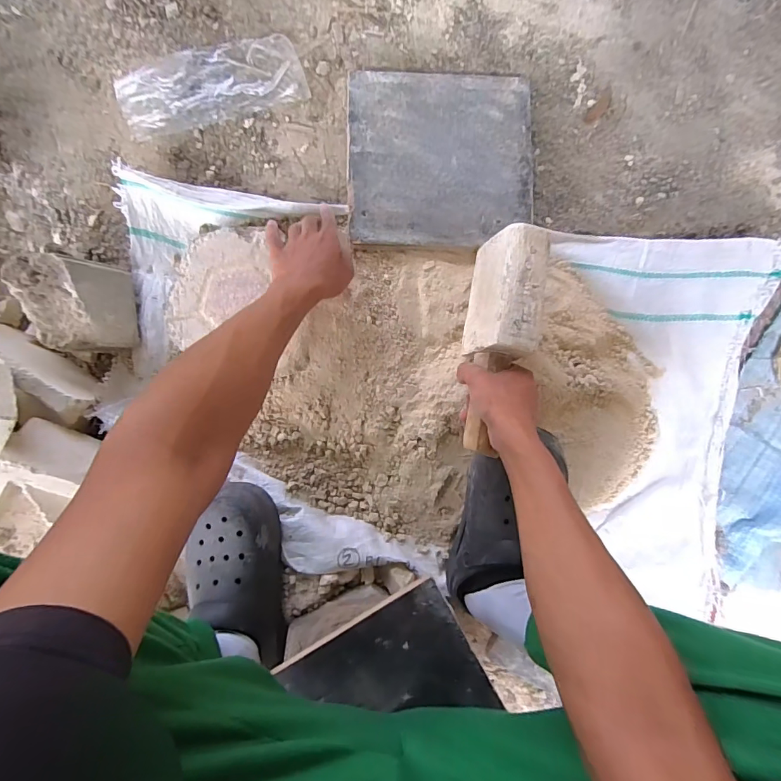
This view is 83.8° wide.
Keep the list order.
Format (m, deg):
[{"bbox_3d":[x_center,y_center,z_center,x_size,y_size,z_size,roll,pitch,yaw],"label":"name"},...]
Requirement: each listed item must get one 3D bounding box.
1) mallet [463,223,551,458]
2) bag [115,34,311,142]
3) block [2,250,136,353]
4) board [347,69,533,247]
[{"bbox_3d":[0.121,-0.055,0.495,0.065,0.087,0.246,9,91,-1],"label":"mallet"},{"bbox_3d":[-0.241,-0.411,0.588,0.242,0.024,0.091,-17,92,0],"label":"bag"},{"bbox_3d":[-0.391,-0.106,0.554,0.105,0.104,0.110,0,93,-1],"label":"block"},{"bbox_3d":[0.068,-0.312,0.584,0.244,0.010,0.240,1,86,-1],"label":"board"}]

